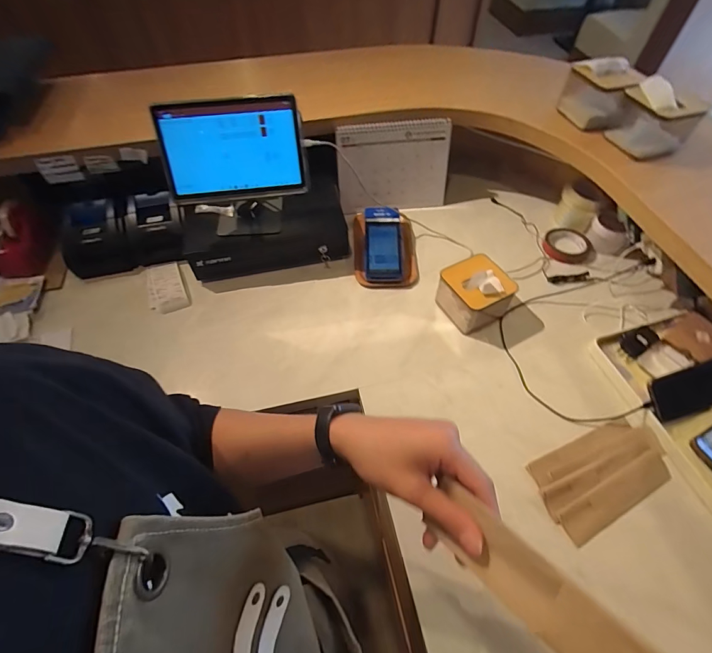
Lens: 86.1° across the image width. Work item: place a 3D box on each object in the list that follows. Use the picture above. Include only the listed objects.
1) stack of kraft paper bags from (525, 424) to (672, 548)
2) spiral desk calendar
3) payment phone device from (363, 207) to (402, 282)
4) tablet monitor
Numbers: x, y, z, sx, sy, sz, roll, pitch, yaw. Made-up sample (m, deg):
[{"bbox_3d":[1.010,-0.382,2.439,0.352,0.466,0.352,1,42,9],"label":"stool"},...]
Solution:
[{"bbox_3d":[0.387,0.224,0.590,0.222,0.019,0.116,-22,57,-14],"label":"stack of kraft paper bags"},{"bbox_3d":[0.090,-0.372,0.899,0.262,0.188,0.054,-9,55,-5],"label":"spiral desk calendar"},{"bbox_3d":[0.059,-0.185,0.836,0.077,0.021,0.181,-1,70,1],"label":"payment phone device"},{"bbox_3d":[-0.221,-0.312,0.683,0.249,0.160,0.029,-6,25,-2],"label":"tablet monitor"}]

